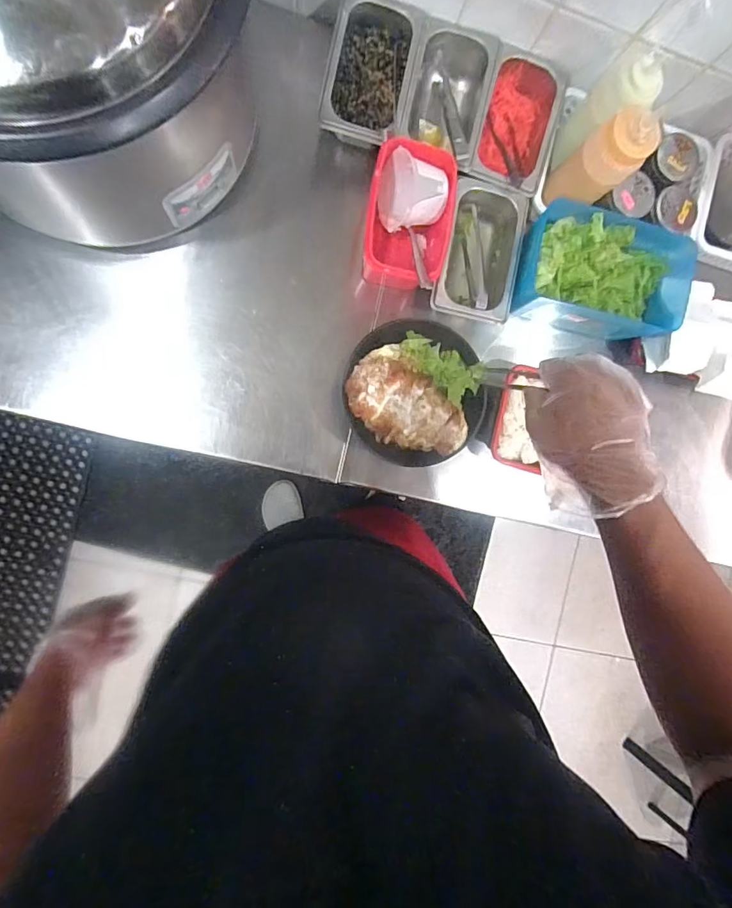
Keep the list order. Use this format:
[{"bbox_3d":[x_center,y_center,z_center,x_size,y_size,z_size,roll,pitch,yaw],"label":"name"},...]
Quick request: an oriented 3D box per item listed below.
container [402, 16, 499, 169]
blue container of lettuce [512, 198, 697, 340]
[{"bbox_3d":[0.100,-0.458,0.635,0.101,0.078,0.176,13,89,-10],"label":"container"},{"bbox_3d":[0.311,-0.247,0.664,0.212,0.109,0.146,10,89,-10],"label":"blue container of lettuce"}]

